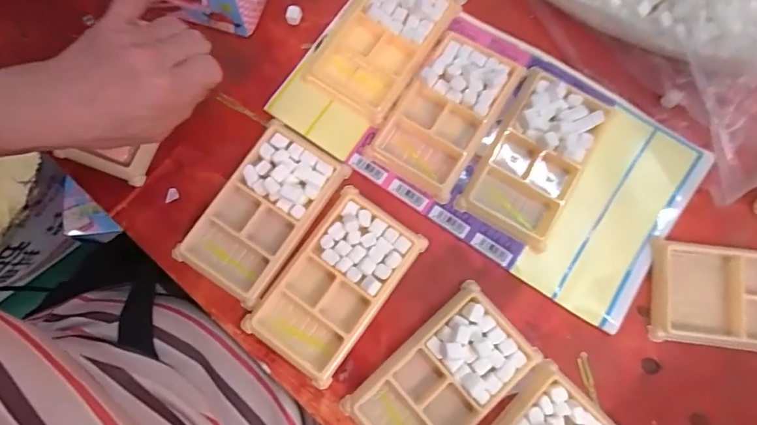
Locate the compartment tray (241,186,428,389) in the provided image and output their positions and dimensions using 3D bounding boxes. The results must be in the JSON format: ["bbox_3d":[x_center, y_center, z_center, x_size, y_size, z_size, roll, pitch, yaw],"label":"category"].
[{"bbox_3d":[-0.033,0.056,0.351,0.078,0.013,0.136,35,81,7],"label":"compartment tray"}]

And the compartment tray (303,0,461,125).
[{"bbox_3d":[0.002,-0.151,0.394,0.081,0.011,0.134,33,80,7],"label":"compartment tray"}]

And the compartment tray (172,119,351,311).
[{"bbox_3d":[-0.094,-0.002,0.361,0.074,0.016,0.135,34,81,7],"label":"compartment tray"}]

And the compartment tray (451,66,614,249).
[{"bbox_3d":[0.128,-0.045,0.366,0.075,0.023,0.134,29,80,6],"label":"compartment tray"}]

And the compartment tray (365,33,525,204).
[{"bbox_3d":[0.057,-0.084,0.377,0.079,0.013,0.134,32,80,6],"label":"compartment tray"}]

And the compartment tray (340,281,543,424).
[{"bbox_3d":[0.049,0.126,0.336,0.136,0.015,0.075,-42,81,-8],"label":"compartment tray"}]

